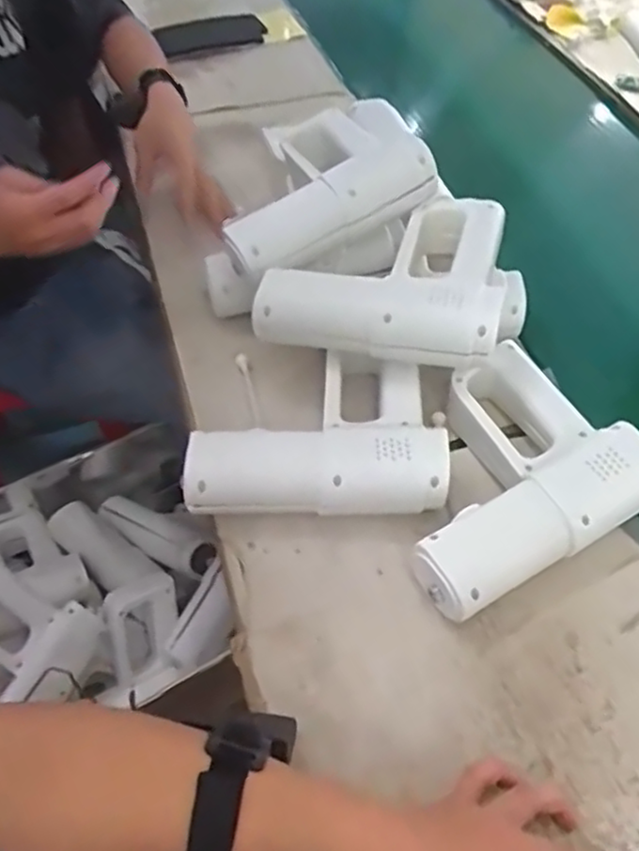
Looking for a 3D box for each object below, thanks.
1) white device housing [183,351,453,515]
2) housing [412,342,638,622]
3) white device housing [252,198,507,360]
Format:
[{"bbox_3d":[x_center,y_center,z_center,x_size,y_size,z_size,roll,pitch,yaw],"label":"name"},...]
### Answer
[{"bbox_3d":[-0.006,0.007,0.560,0.208,0.055,0.142,-3,53,-5],"label":"white device housing"},{"bbox_3d":[0.142,0.037,0.539,0.204,0.063,0.177,-24,57,-20],"label":"housing"},{"bbox_3d":[0.065,-0.145,0.608,0.210,0.060,0.186,13,53,7],"label":"white device housing"}]

